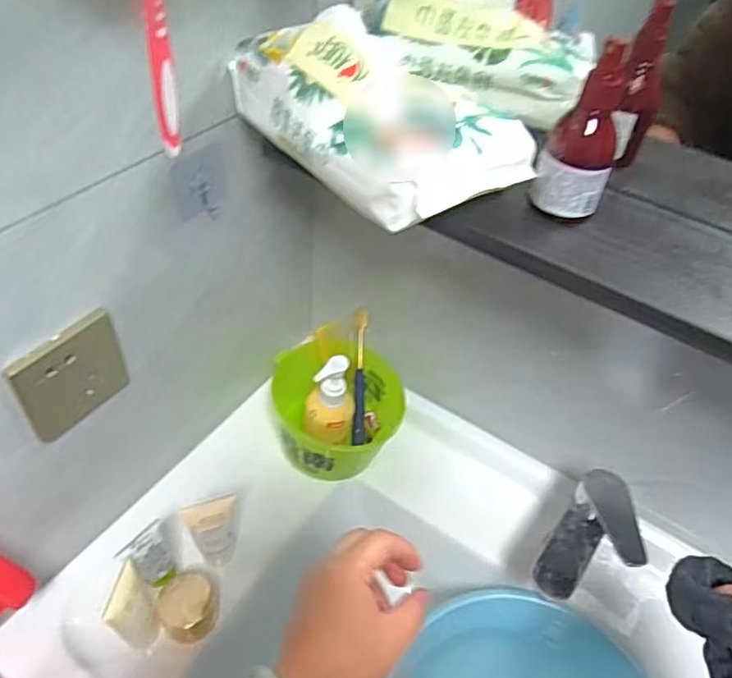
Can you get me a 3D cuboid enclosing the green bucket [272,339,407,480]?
[{"bbox_3d":[-0.032,0.082,0.691,0.143,0.095,0.120,2,45,-3],"label":"green bucket"}]

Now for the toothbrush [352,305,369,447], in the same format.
[{"bbox_3d":[-0.006,0.044,0.709,0.016,0.022,0.155,2,86,-4],"label":"toothbrush"}]

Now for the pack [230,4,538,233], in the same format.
[{"bbox_3d":[0.003,-0.169,0.431,0.117,0.072,0.219,-28,54,-29],"label":"pack"}]

